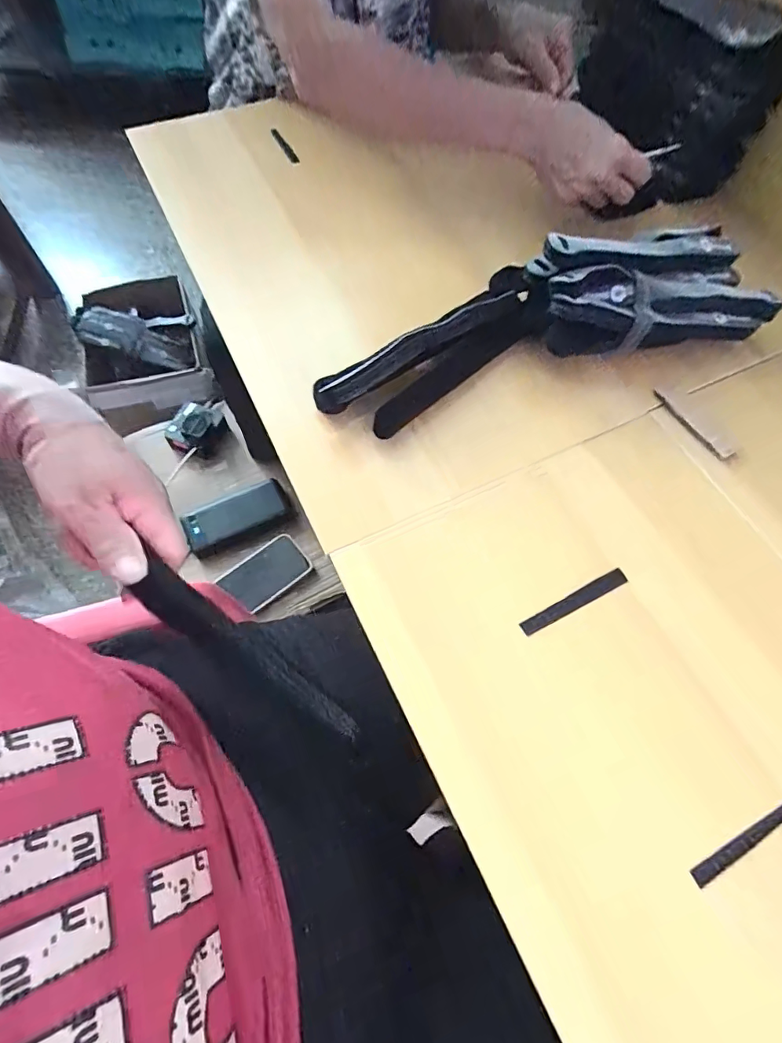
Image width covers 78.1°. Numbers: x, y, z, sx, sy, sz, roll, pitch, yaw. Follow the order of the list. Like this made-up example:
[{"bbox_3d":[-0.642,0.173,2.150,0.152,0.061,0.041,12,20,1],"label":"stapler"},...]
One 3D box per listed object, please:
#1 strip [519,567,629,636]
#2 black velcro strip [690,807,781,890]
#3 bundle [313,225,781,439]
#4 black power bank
[{"bbox_3d":[0.129,0.057,0.339,0.084,0.004,0.011,-26,75,-10],"label":"strip"},{"bbox_3d":[0.208,0.181,0.278,0.085,0.006,0.009,-26,68,-13],"label":"black velcro strip"},{"bbox_3d":[0.126,-0.176,0.407,0.386,0.066,0.117,-16,66,-9],"label":"bundle"},{"bbox_3d":[-0.236,-0.011,0.741,0.154,0.021,0.073,-23,67,-12],"label":"black power bank"}]

